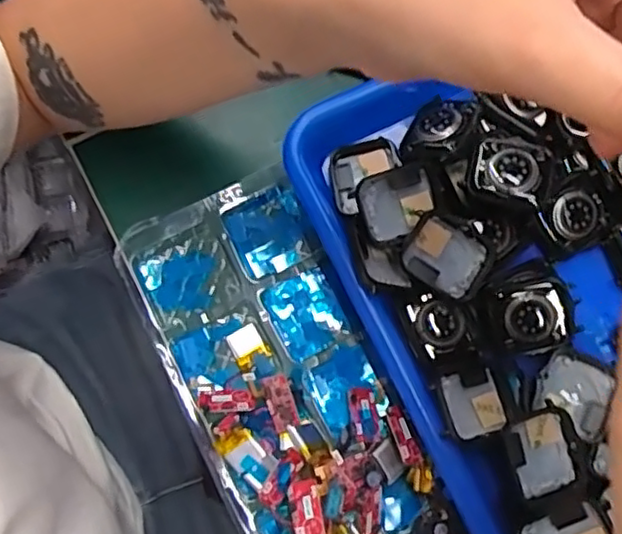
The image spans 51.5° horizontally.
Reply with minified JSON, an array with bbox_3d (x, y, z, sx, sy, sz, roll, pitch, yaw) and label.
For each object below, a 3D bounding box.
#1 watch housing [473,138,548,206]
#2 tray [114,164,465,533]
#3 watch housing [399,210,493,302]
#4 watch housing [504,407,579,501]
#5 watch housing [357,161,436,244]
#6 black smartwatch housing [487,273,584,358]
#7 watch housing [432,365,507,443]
[{"bbox_3d":[0.100,-0.051,0.323,0.034,0.008,0.031,12,76,1],"label":"watch housing"},{"bbox_3d":[-0.005,0.078,0.324,0.101,0.031,0.258,-25,78,-8],"label":"tray"},{"bbox_3d":[0.068,-0.005,0.317,0.040,0.009,0.032,29,77,5],"label":"watch housing"},{"bbox_3d":[0.110,0.088,0.304,0.034,0.009,0.037,-16,77,-6],"label":"watch housing"},{"bbox_3d":[0.045,-0.033,0.322,0.041,0.009,0.032,-24,113,-9],"label":"watch housing"},{"bbox_3d":[0.111,0.023,0.324,0.041,0.013,0.040,-21,78,-7],"label":"black smartwatch housing"},{"bbox_3d":[0.078,0.066,0.311,0.045,0.010,0.032,-9,73,-32],"label":"watch housing"}]

